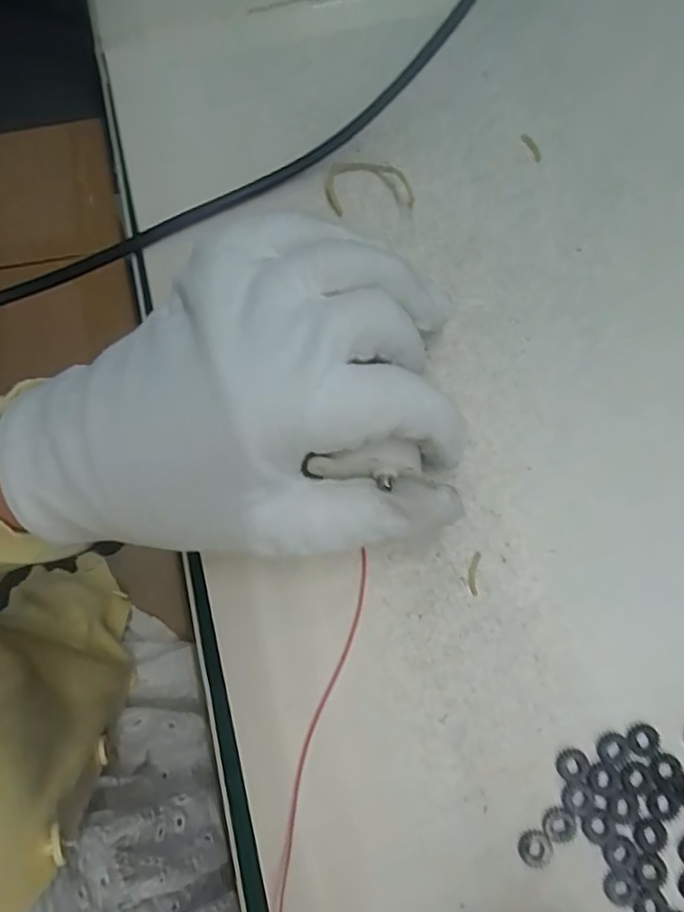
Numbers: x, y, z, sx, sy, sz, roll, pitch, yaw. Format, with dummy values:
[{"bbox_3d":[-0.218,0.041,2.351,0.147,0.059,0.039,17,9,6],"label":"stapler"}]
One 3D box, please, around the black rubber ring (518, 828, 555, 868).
[{"bbox_3d":[0.064,0.129,0.184,0.011,0.004,0.011,0,80,1],"label":"black rubber ring"}]

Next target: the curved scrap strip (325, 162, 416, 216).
[{"bbox_3d":[0.010,-0.109,0.227,0.033,0.005,0.023,-10,80,-1],"label":"curved scrap strip"}]

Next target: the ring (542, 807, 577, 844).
[{"bbox_3d":[0.072,0.122,0.186,0.011,0.004,0.011,0,80,1],"label":"ring"}]

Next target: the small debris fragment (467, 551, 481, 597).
[{"bbox_3d":[0.047,0.042,0.201,0.004,0.004,0.015,7,80,2],"label":"small debris fragment"}]

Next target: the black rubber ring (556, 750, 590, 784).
[{"bbox_3d":[0.078,0.104,0.189,0.011,0.004,0.011,0,80,1],"label":"black rubber ring"}]

